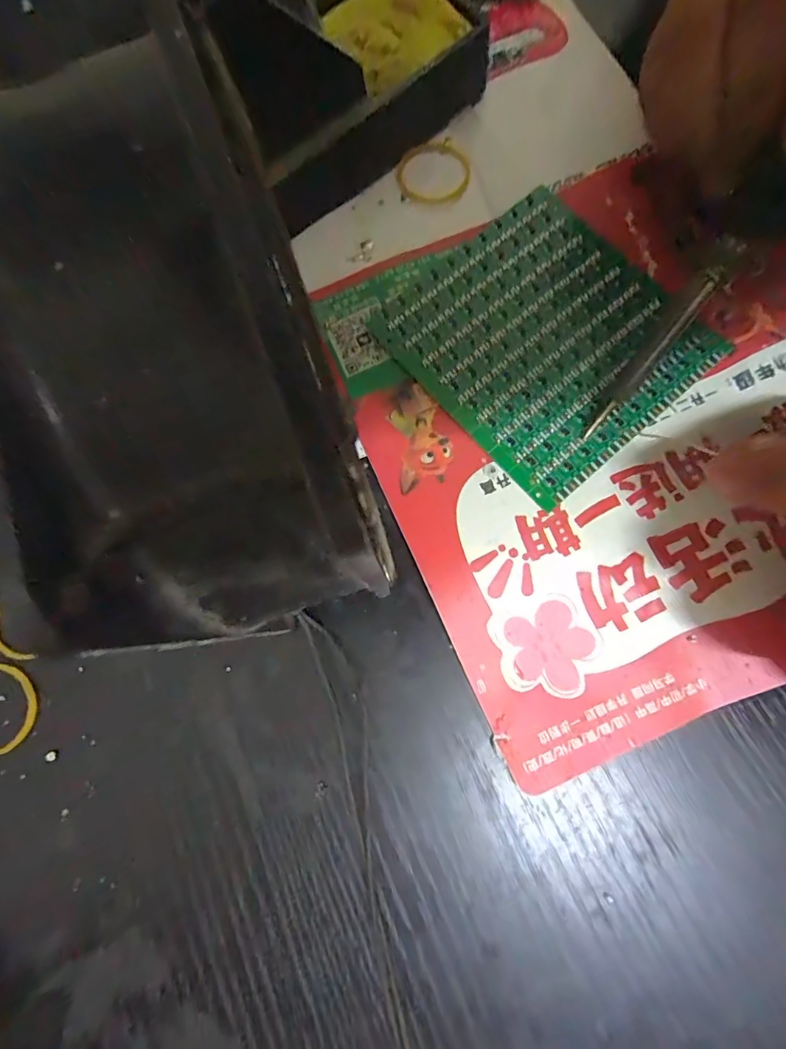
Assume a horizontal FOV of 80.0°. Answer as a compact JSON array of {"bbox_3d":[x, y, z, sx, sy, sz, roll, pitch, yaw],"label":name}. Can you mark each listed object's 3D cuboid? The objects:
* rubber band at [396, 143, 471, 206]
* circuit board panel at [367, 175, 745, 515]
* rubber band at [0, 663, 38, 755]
[{"bbox_3d":[0.017,-0.150,0.200,0.030,0.004,0.030,-9,76,-1],"label":"rubber band"},{"bbox_3d":[0.056,-0.073,0.179,0.093,0.004,0.102,-40,80,-6],"label":"circuit board panel"},{"bbox_3d":[-0.138,0.063,0.160,0.029,0.004,0.030,-18,77,-3],"label":"rubber band"}]

